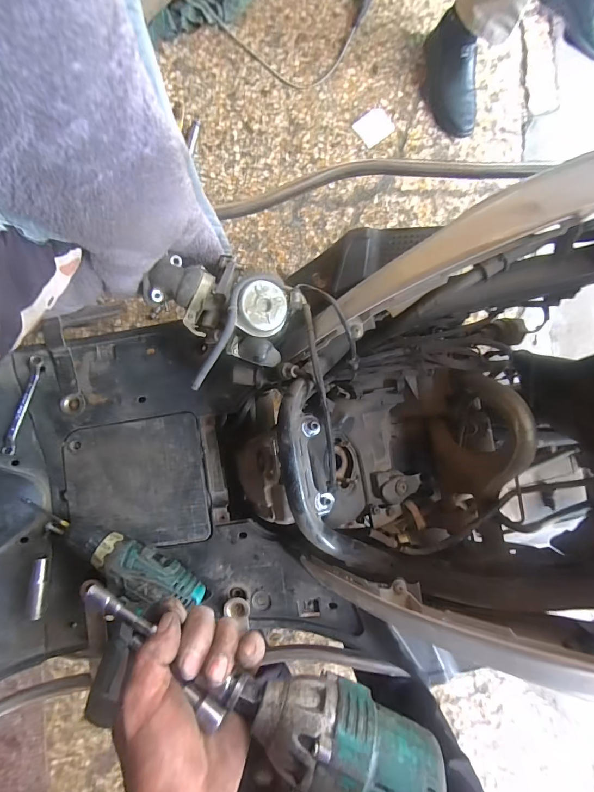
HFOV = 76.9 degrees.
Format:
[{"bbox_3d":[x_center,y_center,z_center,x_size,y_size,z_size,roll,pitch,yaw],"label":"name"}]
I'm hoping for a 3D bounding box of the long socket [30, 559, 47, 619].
[{"bbox_3d":[-0.344,0.256,0.500,0.016,0.014,0.081,2,87,-6],"label":"long socket"}]

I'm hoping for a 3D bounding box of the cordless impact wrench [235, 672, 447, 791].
[{"bbox_3d":[0.017,0.314,0.259,0.125,0.059,0.223,6,100,-5],"label":"cordless impact wrench"}]

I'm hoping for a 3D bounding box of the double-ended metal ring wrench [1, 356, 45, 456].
[{"bbox_3d":[-0.380,0.012,0.520,0.015,0.017,0.138,13,86,-5],"label":"double-ended metal ring wrench"}]

